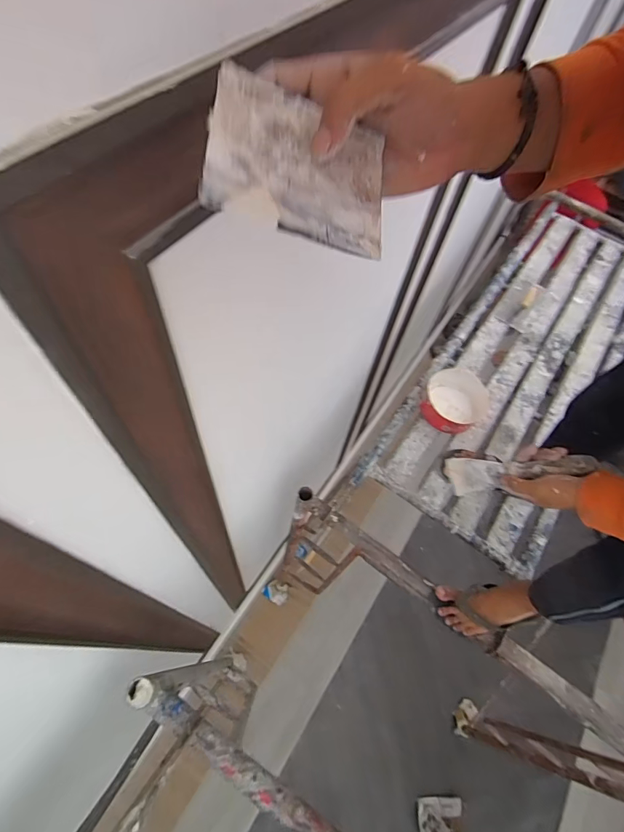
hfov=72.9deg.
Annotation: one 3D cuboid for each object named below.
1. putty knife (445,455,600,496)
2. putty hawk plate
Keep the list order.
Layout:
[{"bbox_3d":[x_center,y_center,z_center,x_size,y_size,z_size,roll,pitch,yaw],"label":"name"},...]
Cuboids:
[{"bbox_3d":[0.295,0.082,0.609,0.193,0.044,0.039,-10,52,34],"label":"putty knife"},{"bbox_3d":[-0.006,-0.149,0.251,0.109,0.008,0.097,11,71,-20],"label":"putty hawk plate"}]

